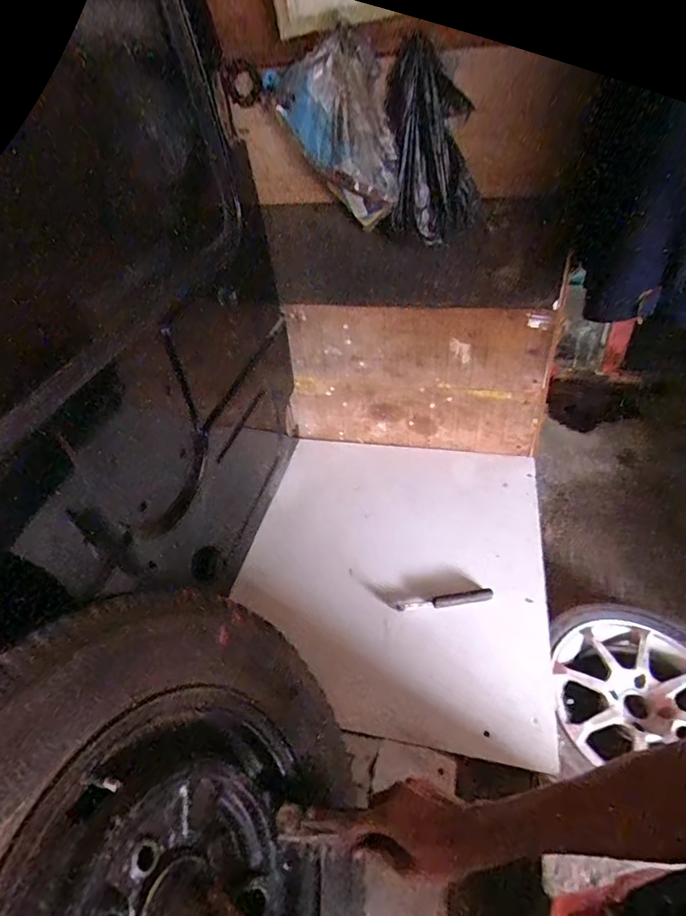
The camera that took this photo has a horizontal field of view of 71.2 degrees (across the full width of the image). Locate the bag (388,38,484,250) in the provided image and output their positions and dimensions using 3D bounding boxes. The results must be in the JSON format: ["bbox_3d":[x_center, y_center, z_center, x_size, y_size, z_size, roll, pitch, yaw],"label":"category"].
[{"bbox_3d":[0.134,-0.460,0.723,0.134,0.241,0.089,15,47,26],"label":"bag"}]

